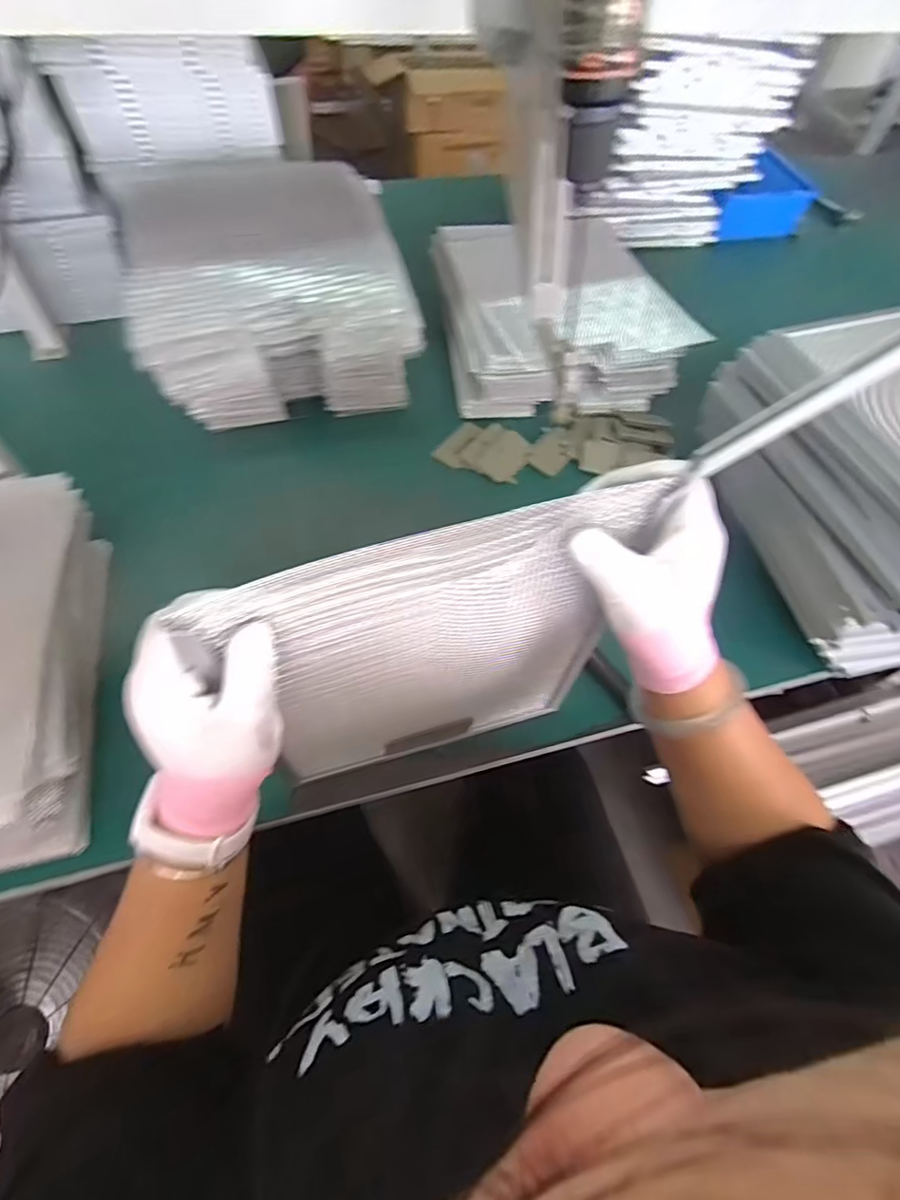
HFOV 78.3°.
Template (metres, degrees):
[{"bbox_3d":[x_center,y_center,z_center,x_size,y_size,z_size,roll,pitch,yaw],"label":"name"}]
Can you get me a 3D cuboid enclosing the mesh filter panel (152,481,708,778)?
[{"bbox_3d":[-0.010,0.053,0.417,0.269,0.316,0.028,-15,62,-13],"label":"mesh filter panel"}]

